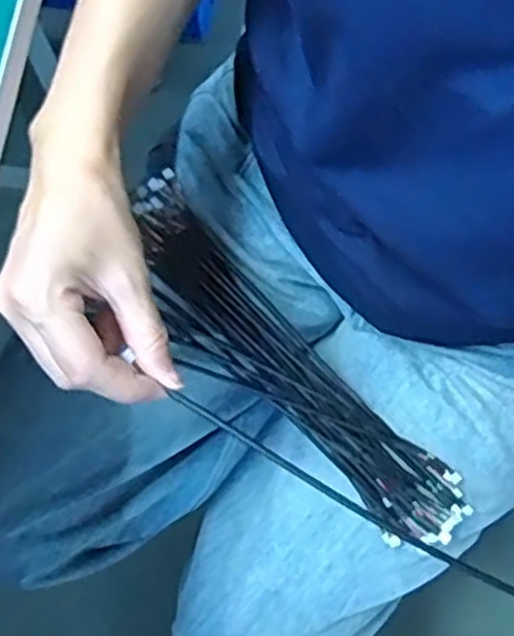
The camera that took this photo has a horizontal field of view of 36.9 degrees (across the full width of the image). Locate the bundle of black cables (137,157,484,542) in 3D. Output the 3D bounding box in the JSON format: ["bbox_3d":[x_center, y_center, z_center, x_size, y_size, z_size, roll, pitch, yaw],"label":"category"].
[{"bbox_3d":[0.015,0.036,0.482,0.070,0.057,0.278,-43,79,-10],"label":"bundle of black cables"}]

